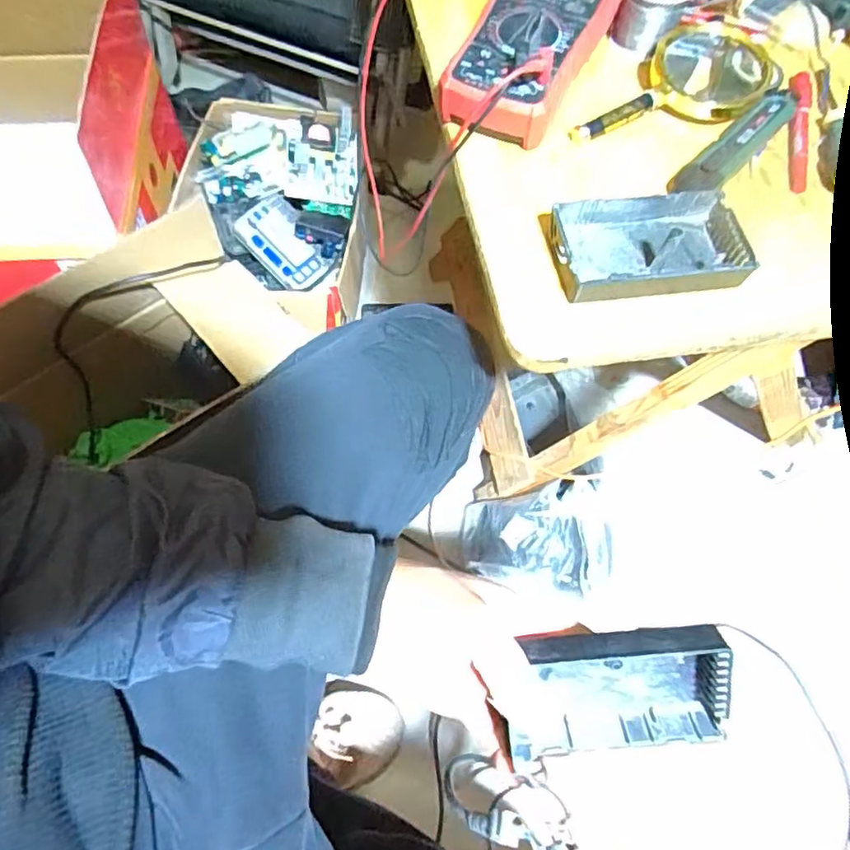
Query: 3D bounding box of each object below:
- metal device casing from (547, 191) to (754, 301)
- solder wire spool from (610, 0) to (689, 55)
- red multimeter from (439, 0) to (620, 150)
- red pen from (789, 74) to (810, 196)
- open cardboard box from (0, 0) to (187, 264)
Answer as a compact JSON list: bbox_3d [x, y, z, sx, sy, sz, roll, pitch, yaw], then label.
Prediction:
[{"bbox_3d":[0.151,-0.120,0.413,0.126,0.027,0.069,-6,63,-6],"label":"metal device casing"},{"bbox_3d":[0.192,-0.353,0.520,0.054,0.049,0.060,20,64,8],"label":"solder wire spool"},{"bbox_3d":[0.085,-0.306,0.485,0.092,0.047,0.204,24,64,10],"label":"red multimeter"},{"bbox_3d":[0.296,-0.236,0.488,0.018,0.013,0.133,14,63,5],"label":"red pen"},{"bbox_3d":[-0.552,-0.400,0.818,0.333,0.221,0.374,-5,63,-5],"label":"open cardboard box"}]

